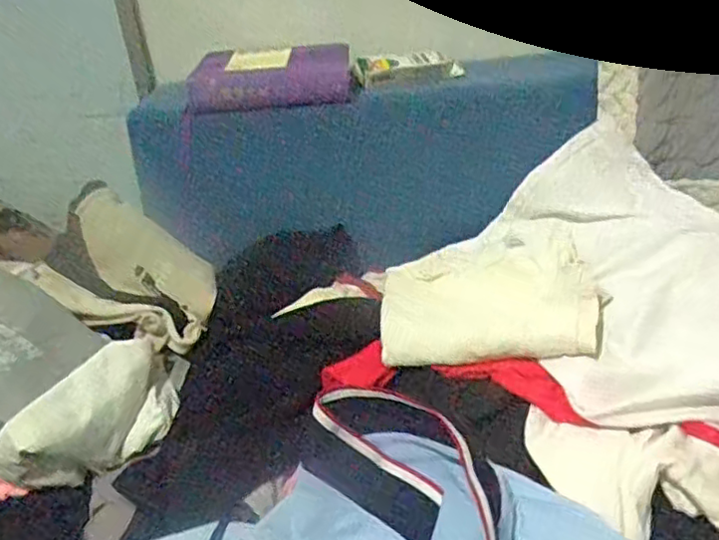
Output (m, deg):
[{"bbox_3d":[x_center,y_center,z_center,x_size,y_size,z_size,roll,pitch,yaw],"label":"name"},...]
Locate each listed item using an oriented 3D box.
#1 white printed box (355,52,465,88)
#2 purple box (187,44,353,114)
[{"bbox_3d":[0.060,-0.252,0.792,0.129,0.027,0.042,-10,32,-9],"label":"white printed box"},{"bbox_3d":[-0.104,-0.228,0.764,0.192,0.046,0.084,-8,32,-5],"label":"purple box"}]

